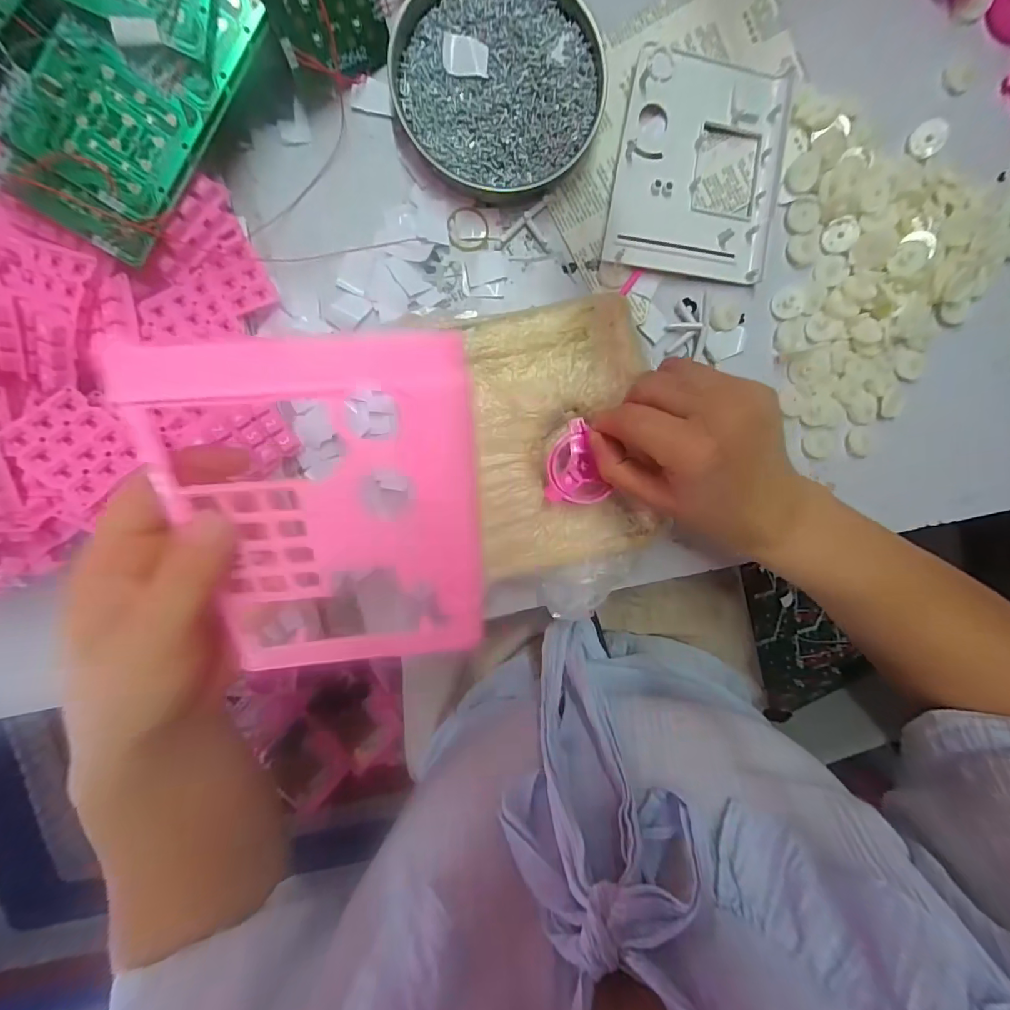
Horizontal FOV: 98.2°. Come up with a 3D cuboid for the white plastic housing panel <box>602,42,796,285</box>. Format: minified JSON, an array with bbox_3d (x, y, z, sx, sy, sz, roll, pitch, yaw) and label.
[{"bbox_3d":[0.137,-0.240,0.307,0.113,0.011,0.147,6,96,-5],"label":"white plastic housing panel"}]

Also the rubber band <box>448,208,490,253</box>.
[{"bbox_3d":[-0.026,-0.194,0.307,0.029,0.004,0.030,0,97,-4],"label":"rubber band"}]

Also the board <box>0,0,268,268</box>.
[{"bbox_3d":[-0.204,-0.226,0.239,0.071,0.012,0.162,29,95,-28],"label":"board"}]

